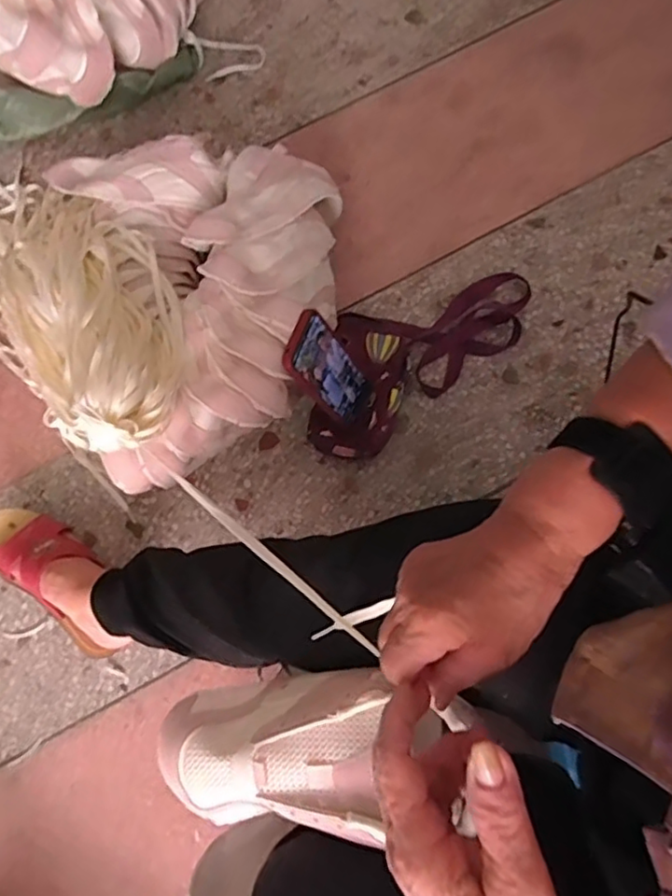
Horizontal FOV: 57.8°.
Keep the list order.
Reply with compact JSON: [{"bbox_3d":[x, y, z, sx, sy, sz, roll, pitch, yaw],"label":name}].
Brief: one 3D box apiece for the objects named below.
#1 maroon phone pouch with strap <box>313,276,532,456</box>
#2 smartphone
[{"bbox_3d":[0.100,-0.140,0.815,0.369,0.052,0.169,-39,79,-7],"label":"maroon phone pouch with strap"},{"bbox_3d":[-0.005,-0.090,0.742,0.011,0.167,0.078,8,69,34],"label":"smartphone"}]

